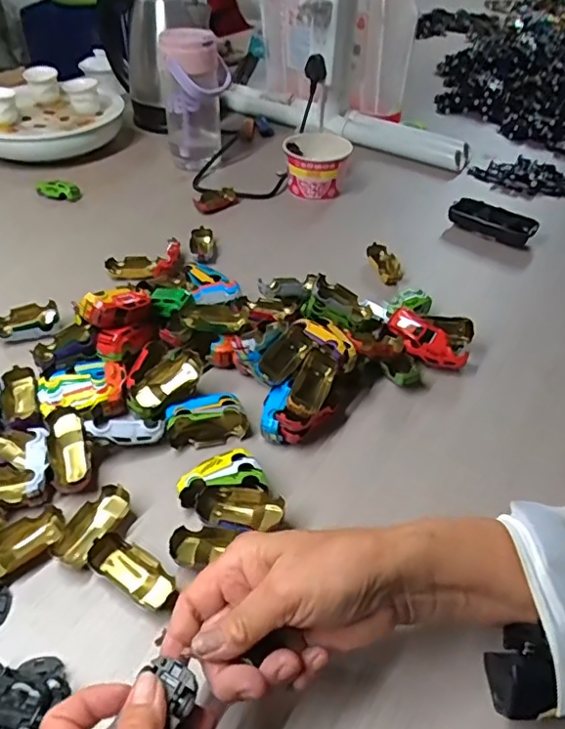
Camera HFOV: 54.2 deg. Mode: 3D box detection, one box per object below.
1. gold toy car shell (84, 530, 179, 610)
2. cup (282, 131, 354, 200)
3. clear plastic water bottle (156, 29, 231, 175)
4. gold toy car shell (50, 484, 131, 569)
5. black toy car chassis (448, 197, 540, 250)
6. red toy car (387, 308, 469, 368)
[{"bbox_3d":[-0.100,0.141,0.375,0.066,0.019,0.027,22,46,21],"label":"gold toy car shell"},{"bbox_3d":[0.049,-0.295,0.805,0.087,0.074,0.094,1,42,-1],"label":"cup"},{"bbox_3d":[-0.127,-0.383,0.819,0.096,0.187,0.066,-2,42,-5],"label":"clear plastic water bottle"},{"bbox_3d":[-0.138,0.116,0.401,0.030,0.014,0.064,16,44,15],"label":"gold toy car shell"},{"bbox_3d":[0.275,-0.187,0.727,0.112,0.028,0.045,28,48,26],"label":"black toy car chassis"},{"bbox_3d":[0.140,-0.024,0.537,0.081,0.028,0.025,40,52,12],"label":"red toy car"}]

